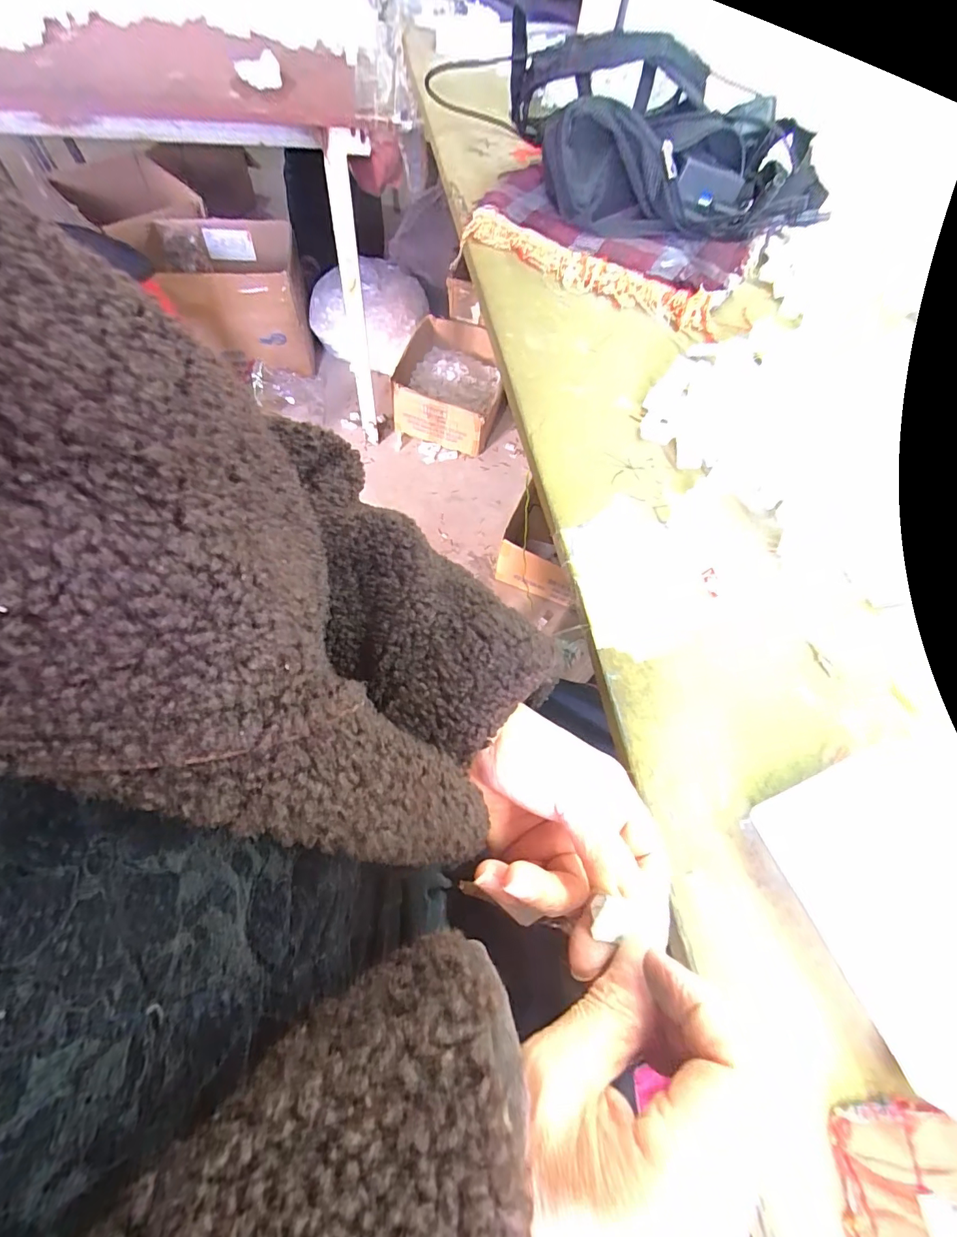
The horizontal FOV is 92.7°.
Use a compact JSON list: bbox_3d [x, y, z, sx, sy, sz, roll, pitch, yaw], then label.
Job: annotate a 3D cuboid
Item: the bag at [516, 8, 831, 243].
[{"bbox_3d":[0.192,-0.510,0.492,0.330,0.119,0.249,23,65,8],"label":"bag"}]

